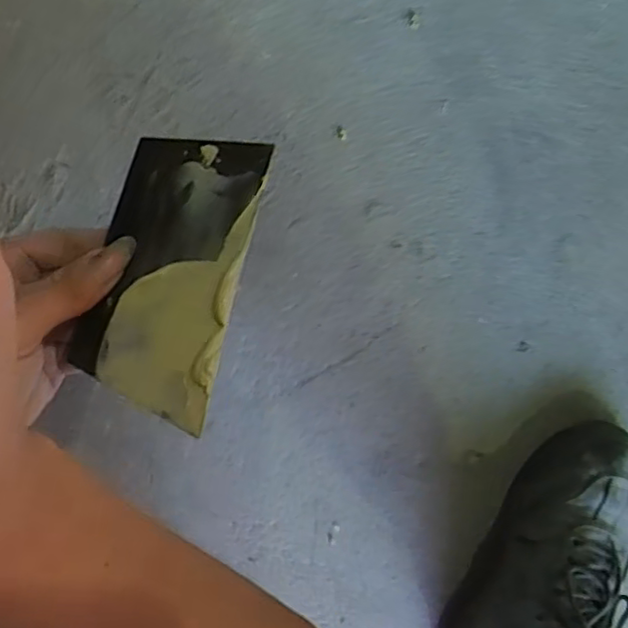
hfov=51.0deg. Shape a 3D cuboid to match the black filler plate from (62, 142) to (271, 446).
[{"bbox_3d":[-0.069,-0.023,0.313,0.075,0.004,0.139,8,71,16],"label":"black filler plate"}]

